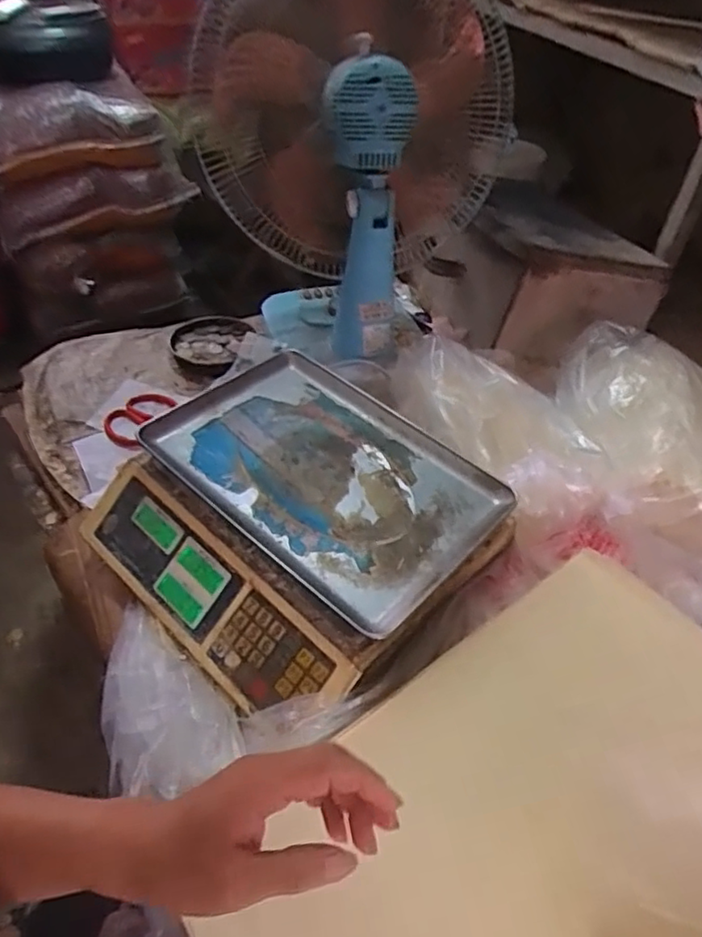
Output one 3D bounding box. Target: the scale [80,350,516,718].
[{"bbox_3d":[-0.053,0.047,0.645,0.335,0.090,0.317,36,52,27],"label":"scale"}]

